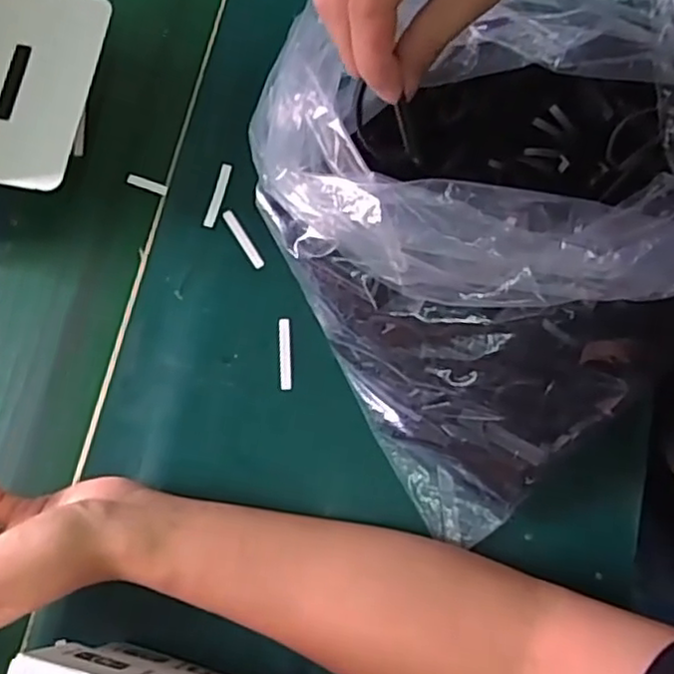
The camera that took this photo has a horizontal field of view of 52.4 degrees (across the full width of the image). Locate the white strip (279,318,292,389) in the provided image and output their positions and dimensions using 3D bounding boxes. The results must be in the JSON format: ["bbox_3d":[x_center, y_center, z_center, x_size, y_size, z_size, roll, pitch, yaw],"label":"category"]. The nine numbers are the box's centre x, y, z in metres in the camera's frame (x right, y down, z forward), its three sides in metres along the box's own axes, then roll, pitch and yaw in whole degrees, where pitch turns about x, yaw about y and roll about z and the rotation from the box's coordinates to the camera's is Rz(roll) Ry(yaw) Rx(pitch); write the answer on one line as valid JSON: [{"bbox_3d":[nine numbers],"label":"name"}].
[{"bbox_3d":[-0.033,0.010,0.438,0.007,0.004,0.046,-3,77,-1],"label":"white strip"}]

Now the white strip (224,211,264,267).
[{"bbox_3d":[-0.063,-0.067,0.459,0.007,0.004,0.046,-31,79,-7],"label":"white strip"}]

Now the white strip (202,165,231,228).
[{"bbox_3d":[-0.081,-0.097,0.466,0.007,0.004,0.045,15,78,3],"label":"white strip"}]

